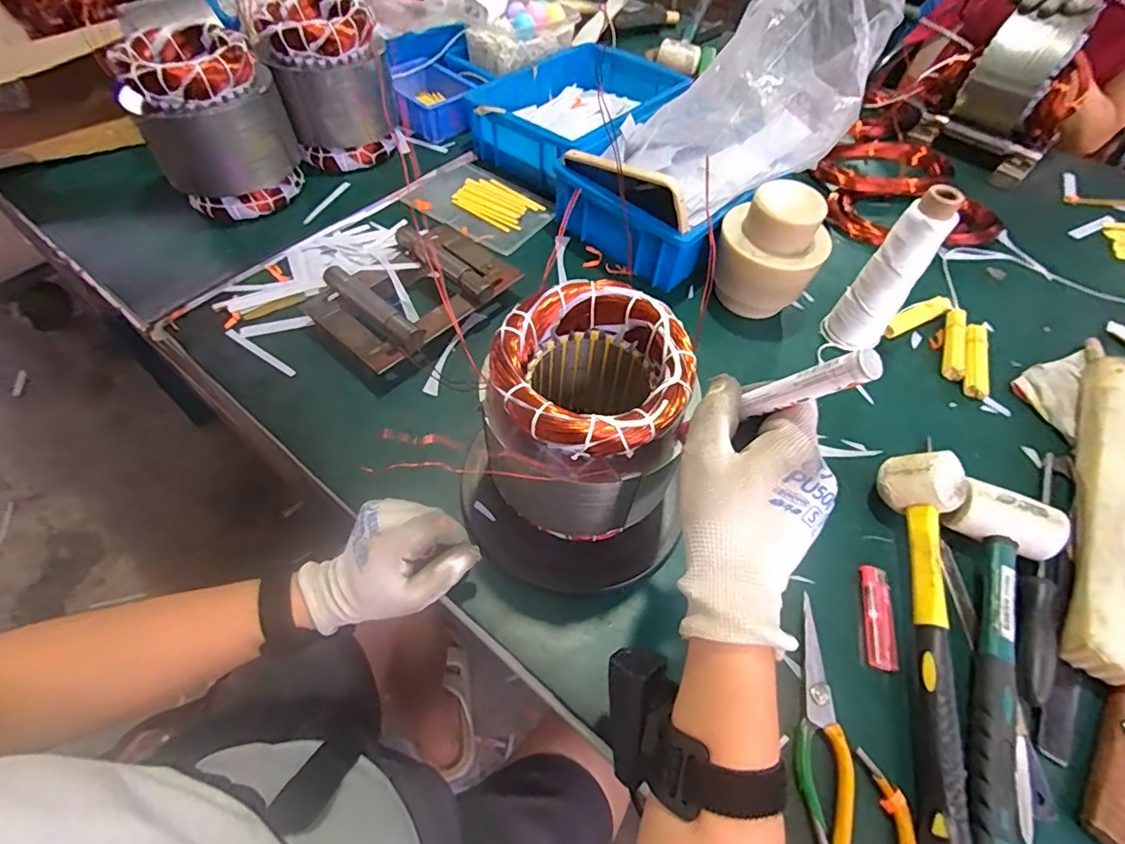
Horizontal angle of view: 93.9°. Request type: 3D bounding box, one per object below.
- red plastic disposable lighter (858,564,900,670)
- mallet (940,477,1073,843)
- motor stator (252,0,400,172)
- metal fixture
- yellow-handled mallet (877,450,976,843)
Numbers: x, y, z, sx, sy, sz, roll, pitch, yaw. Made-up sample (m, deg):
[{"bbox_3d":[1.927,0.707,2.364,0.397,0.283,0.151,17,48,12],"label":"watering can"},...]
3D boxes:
[{"bbox_3d":[0.247,0.153,0.412,0.019,0.015,0.078,10,53,8],"label":"red plastic disposable lighter"},{"bbox_3d":[0.307,0.161,0.383,0.078,0.045,0.278,29,58,16],"label":"mallet"},{"bbox_3d":[-0.299,-0.440,0.692,0.137,0.163,0.137,-16,58,-14],"label":"motor stator"},{"bbox_3d":[-0.159,-0.141,0.569,0.202,0.050,0.142,-38,65,-25],"label":"metal fixture"},{"bbox_3d":[0.279,0.147,0.386,0.057,0.061,0.280,11,55,4],"label":"yellow-handled mallet"}]

